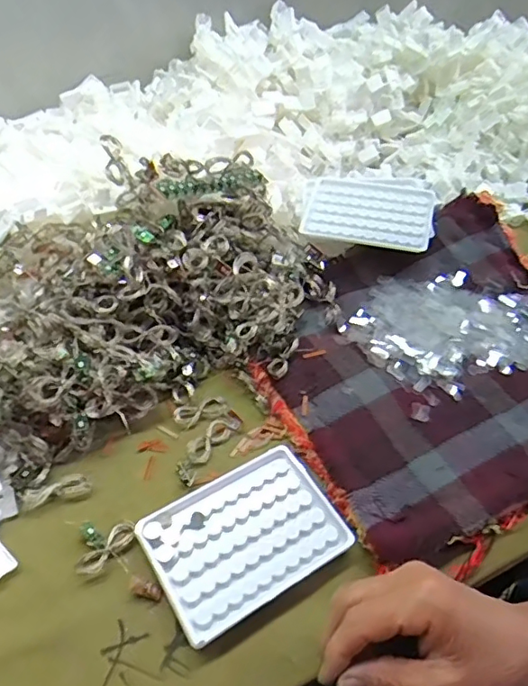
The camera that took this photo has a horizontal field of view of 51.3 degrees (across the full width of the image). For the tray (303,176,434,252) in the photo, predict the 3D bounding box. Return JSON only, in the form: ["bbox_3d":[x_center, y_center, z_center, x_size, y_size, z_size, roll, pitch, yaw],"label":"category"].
[{"bbox_3d":[0.114,-0.142,0.591,0.130,0.010,0.108,12,53,14],"label":"tray"}]

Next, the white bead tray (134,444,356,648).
[{"bbox_3d":[-0.012,0.139,0.399,0.134,0.016,0.093,-24,55,-24],"label":"white bead tray"}]

